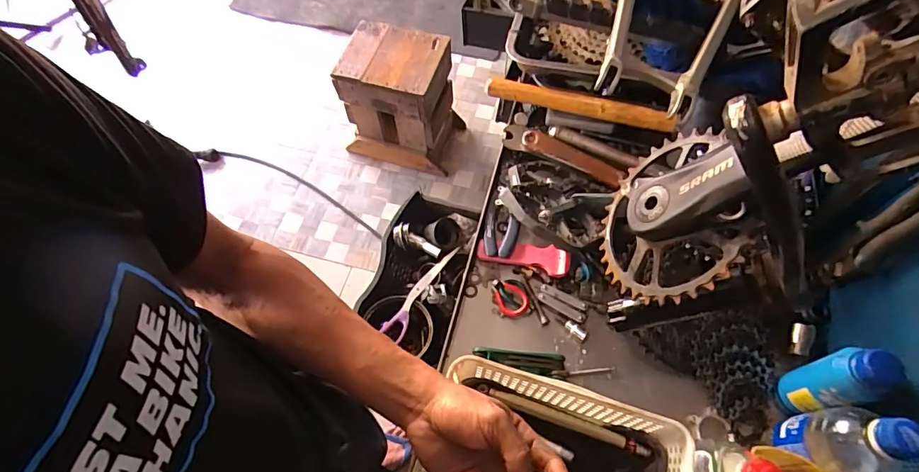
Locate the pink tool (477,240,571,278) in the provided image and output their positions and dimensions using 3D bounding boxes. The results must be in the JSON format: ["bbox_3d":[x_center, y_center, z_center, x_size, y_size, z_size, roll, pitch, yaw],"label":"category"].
[{"bbox_3d":[0.084,0.025,0.616,0.119,0.028,0.033,13,64,8],"label":"pink tool"}]

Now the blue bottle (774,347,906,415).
[{"bbox_3d":[0.364,0.144,0.461,0.041,0.132,0.048,-9,63,-3],"label":"blue bottle"}]

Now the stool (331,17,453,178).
[{"bbox_3d":[-0.193,-0.457,1.601,0.329,0.396,0.262,17,64,10],"label":"stool"}]

